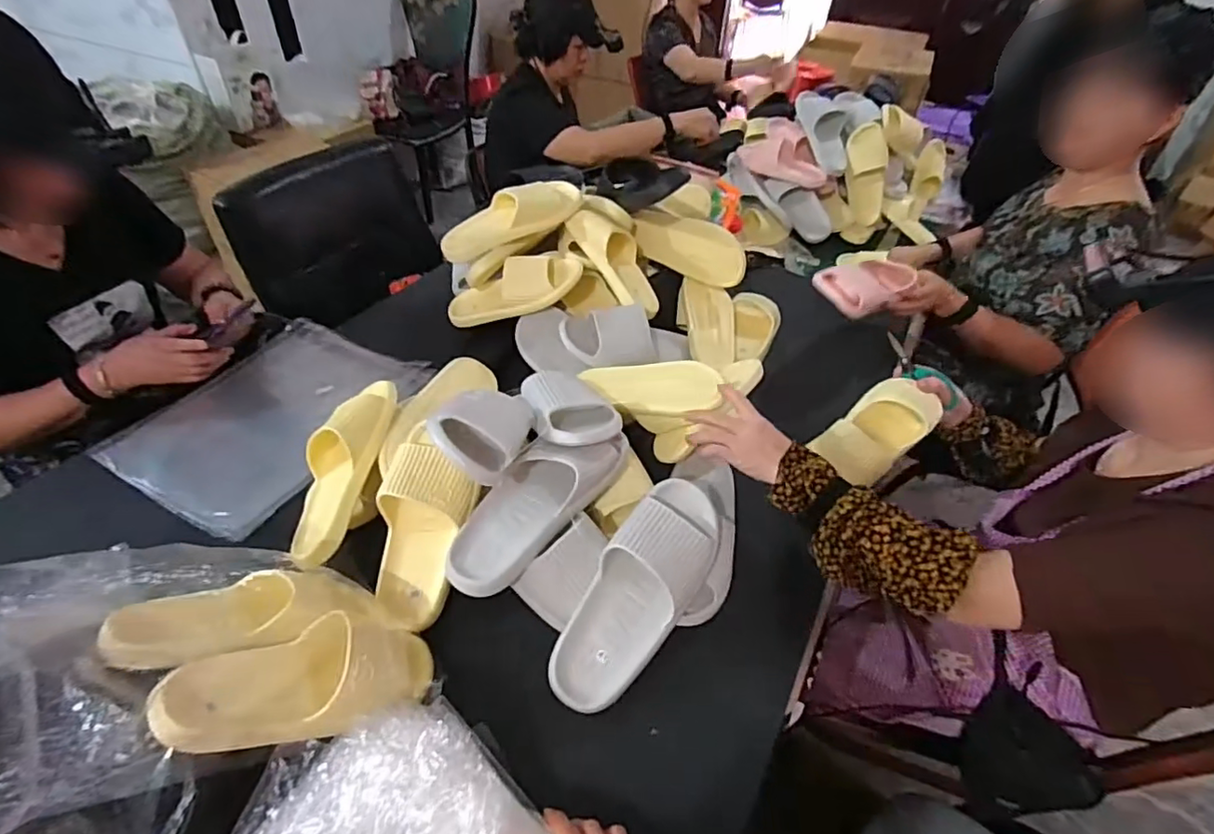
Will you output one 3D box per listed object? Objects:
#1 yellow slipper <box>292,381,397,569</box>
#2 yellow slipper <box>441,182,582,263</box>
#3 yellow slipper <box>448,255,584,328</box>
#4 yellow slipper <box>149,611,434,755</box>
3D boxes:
[{"bbox_3d":[-0.340,0.058,0.724,0.101,0.074,0.243,11,71,8],"label":"yellow slipper"},{"bbox_3d":[-0.178,-0.353,1.038,0.268,0.082,0.084,-18,42,13],"label":"yellow slipper"},{"bbox_3d":[-0.171,-0.226,1.006,0.253,0.073,0.103,-17,41,14],"label":"yellow slipper"},{"bbox_3d":[-0.270,0.239,0.538,0.241,0.060,0.106,4,35,-40],"label":"yellow slipper"}]

